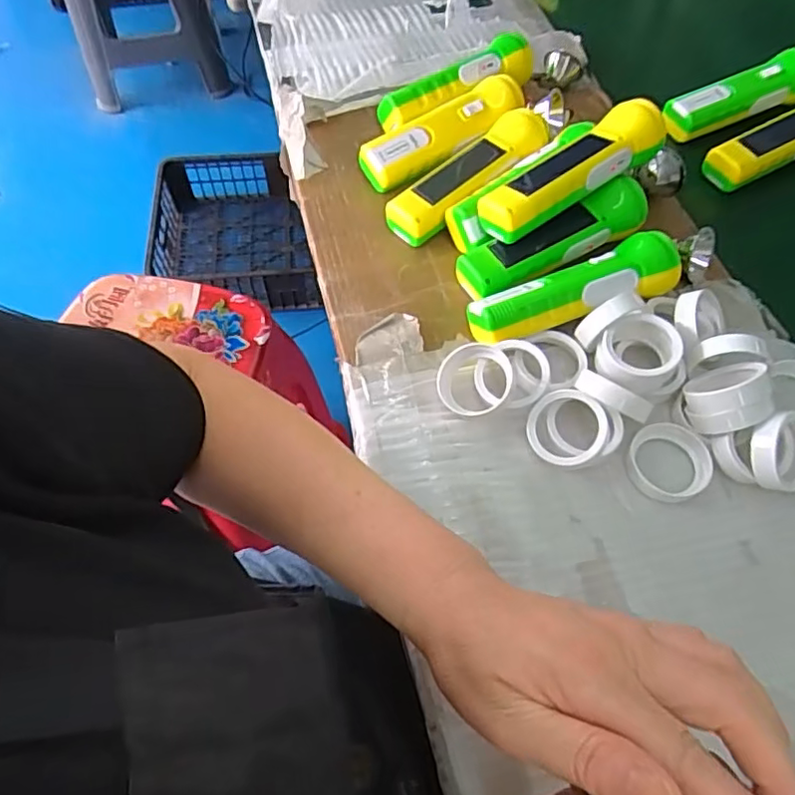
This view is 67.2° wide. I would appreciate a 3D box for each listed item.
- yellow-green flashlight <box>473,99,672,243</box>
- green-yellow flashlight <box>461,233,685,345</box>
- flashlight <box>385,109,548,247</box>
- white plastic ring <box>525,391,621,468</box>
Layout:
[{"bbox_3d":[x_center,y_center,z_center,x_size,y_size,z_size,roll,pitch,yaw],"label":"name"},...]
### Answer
[{"bbox_3d":[0.134,-0.174,0.457,0.157,0.037,0.045,-33,65,-1],"label":"yellow-green flashlight"},{"bbox_3d":[0.131,-0.078,0.443,0.157,0.050,0.050,-15,61,-10],"label":"green-yellow flashlight"},{"bbox_3d":[0.060,-0.187,0.509,0.150,0.032,0.044,-40,68,-7],"label":"flashlight"},{"bbox_3d":[0.117,0.022,0.400,0.058,0.018,0.049,30,93,15],"label":"white plastic ring"}]

